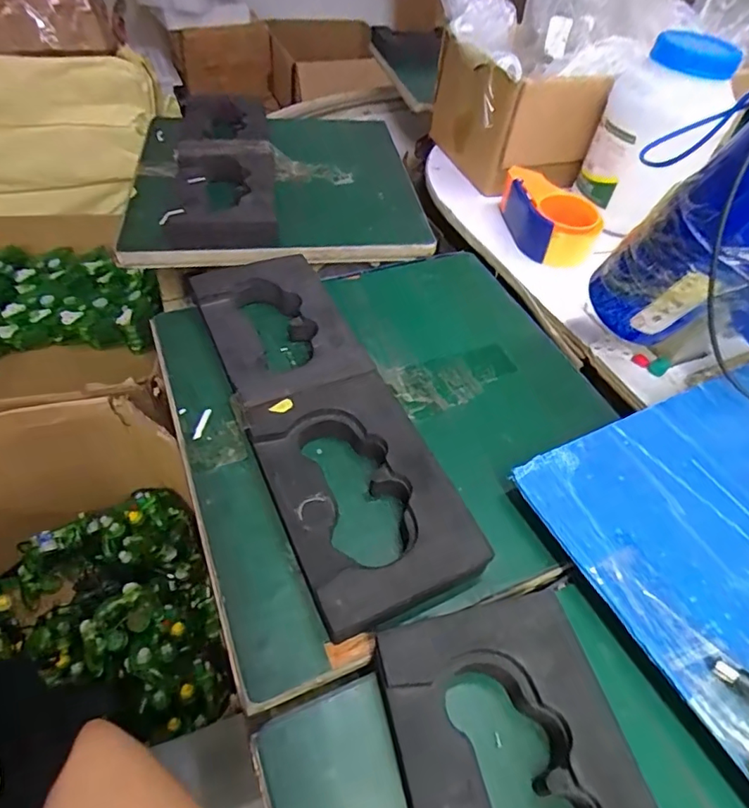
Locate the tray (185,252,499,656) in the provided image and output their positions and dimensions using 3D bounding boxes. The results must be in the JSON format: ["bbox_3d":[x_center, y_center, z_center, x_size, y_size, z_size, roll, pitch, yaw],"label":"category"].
[{"bbox_3d":[-0.059,-0.003,0.477,0.126,0.048,0.410,-21,55,-14],"label":"tray"}]

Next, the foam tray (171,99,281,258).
[{"bbox_3d":[-0.224,-0.360,0.762,0.137,0.045,0.389,-10,53,-6],"label":"foam tray"}]

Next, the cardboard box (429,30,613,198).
[{"bbox_3d":[0.194,-0.434,0.764,0.137,0.150,0.237,-19,54,-12],"label":"cardboard box"}]

